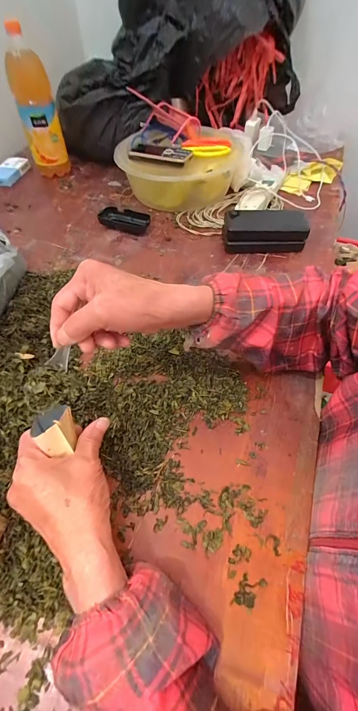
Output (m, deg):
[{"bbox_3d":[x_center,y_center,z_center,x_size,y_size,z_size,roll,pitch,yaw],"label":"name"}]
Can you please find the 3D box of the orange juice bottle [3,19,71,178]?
[{"bbox_3d":[-0.336,-0.578,0.724,0.087,0.261,0.102,-18,56,-13],"label":"orange juice bottle"}]

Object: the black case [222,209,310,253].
[{"bbox_3d":[0.171,-0.249,0.607,0.167,0.053,0.090,-3,54,-3],"label":"black case"}]

